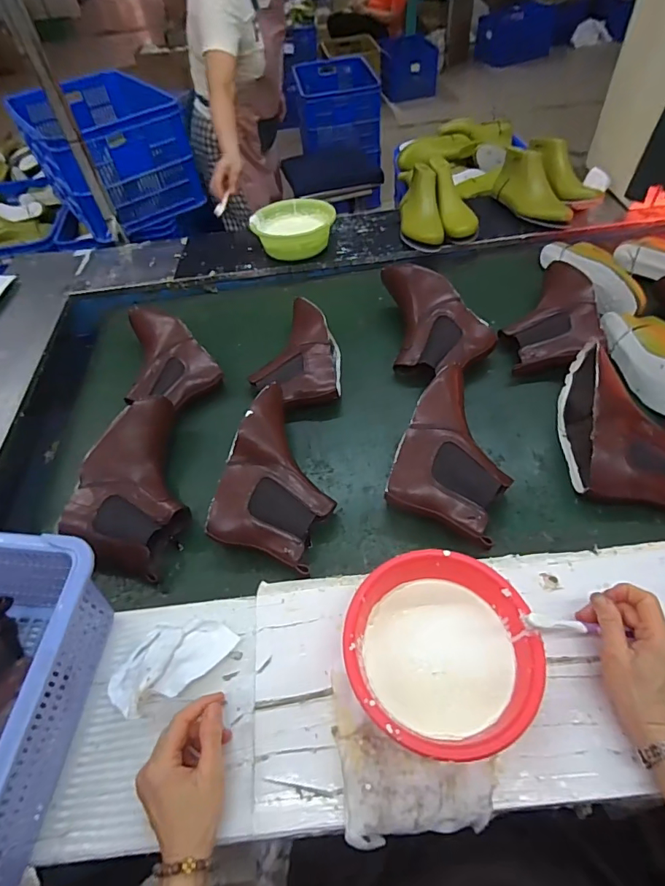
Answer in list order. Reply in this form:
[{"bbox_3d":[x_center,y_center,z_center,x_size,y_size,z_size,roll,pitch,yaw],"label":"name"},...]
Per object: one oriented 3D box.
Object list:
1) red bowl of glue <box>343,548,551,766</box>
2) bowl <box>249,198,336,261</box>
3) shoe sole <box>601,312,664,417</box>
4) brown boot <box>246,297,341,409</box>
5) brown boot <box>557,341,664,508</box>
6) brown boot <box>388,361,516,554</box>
[{"bbox_3d":[0.111,0.221,0.484,0.184,0.083,0.187,-3,54,4],"label":"red bowl of glue"},{"bbox_3d":[-0.089,-0.504,1.091,0.191,0.087,0.161,2,49,6],"label":"bowl"},{"bbox_3d":[0.536,-0.128,0.753,0.109,0.076,0.237,-1,54,5],"label":"shoe sole"},{"bbox_3d":[-0.071,-0.172,0.841,0.164,0.076,0.251,-7,54,1],"label":"brown boot"},{"bbox_3d":[0.444,-0.039,0.676,0.173,0.108,0.272,8,55,12],"label":"brown boot"},{"bbox_3d":[0.186,0.004,0.663,0.157,0.073,0.248,20,59,19],"label":"brown boot"}]

